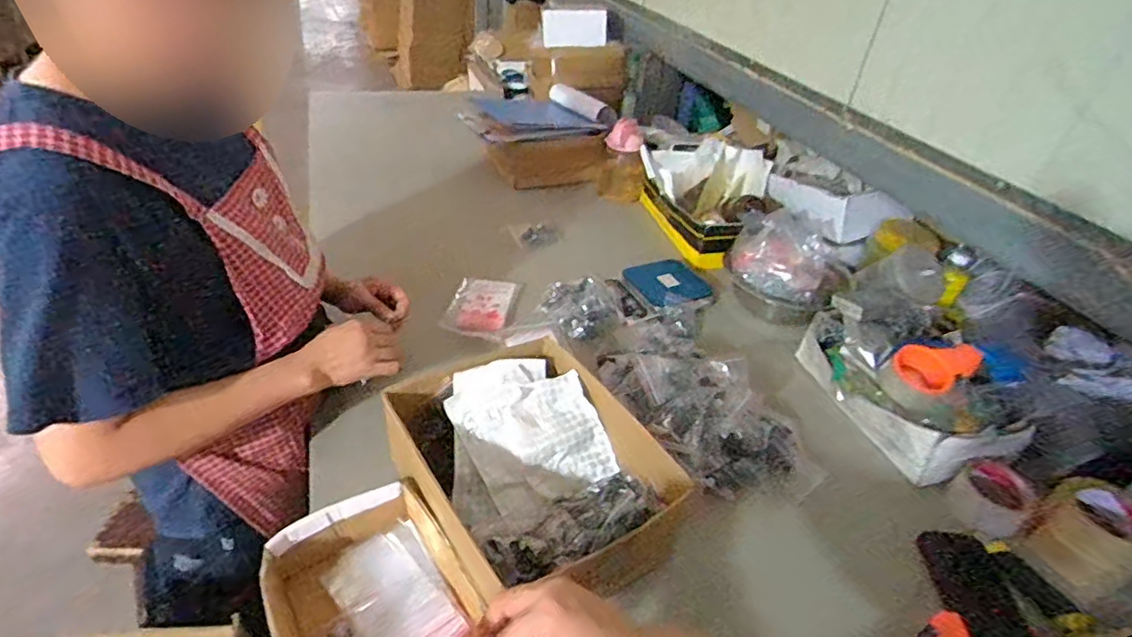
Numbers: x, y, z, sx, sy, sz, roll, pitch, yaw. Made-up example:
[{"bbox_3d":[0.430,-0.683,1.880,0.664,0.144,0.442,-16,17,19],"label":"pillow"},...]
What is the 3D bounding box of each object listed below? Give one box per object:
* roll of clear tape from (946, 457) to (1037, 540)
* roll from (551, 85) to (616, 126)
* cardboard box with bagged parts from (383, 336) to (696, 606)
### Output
[{"bbox_3d":[0.572,0.239,0.799,0.083,0.056,0.080,4,36,-3],"label":"roll of clear tape"},{"bbox_3d":[0.048,-0.590,1.632,0.060,0.047,0.235,-16,42,-27],"label":"roll"},{"bbox_3d":[-0.056,0.178,0.740,0.258,0.113,0.309,-20,44,-31],"label":"cardboard box with bagged parts"}]

